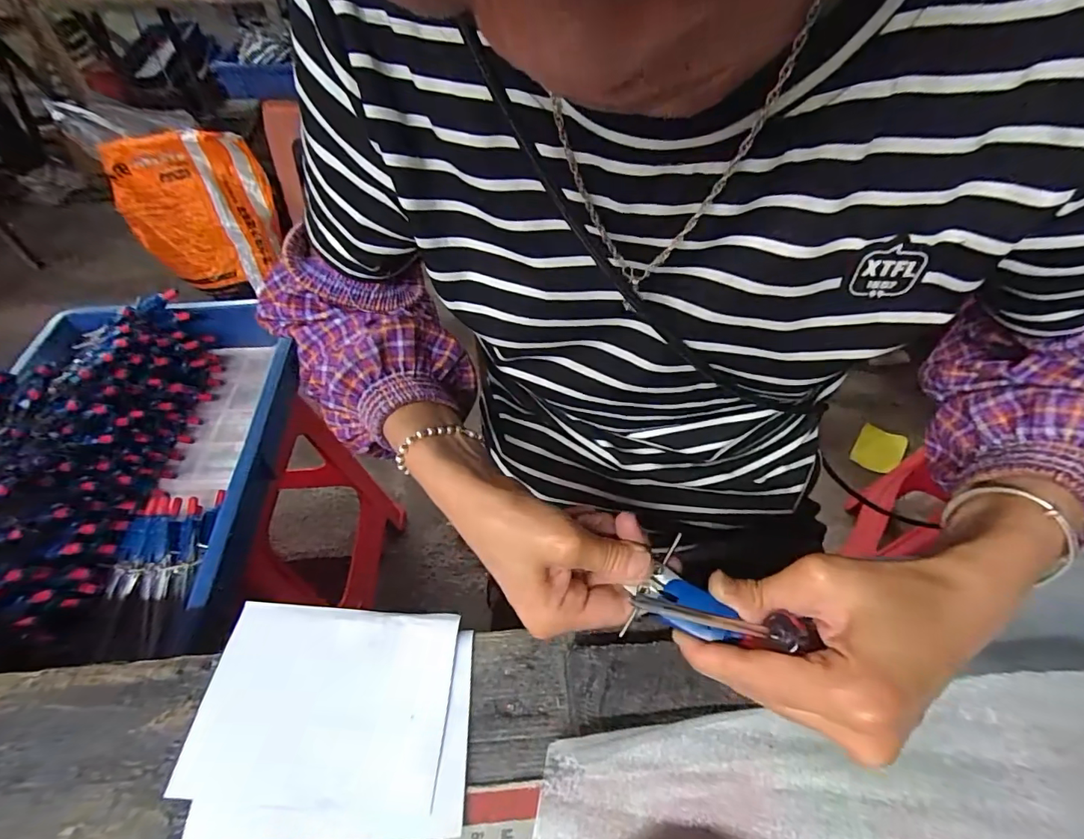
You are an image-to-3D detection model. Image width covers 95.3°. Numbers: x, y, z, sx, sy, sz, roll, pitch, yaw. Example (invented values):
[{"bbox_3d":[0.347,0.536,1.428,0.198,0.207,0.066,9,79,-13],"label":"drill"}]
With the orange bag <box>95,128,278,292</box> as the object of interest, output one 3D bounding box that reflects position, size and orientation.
[{"bbox_3d":[-0.855,-0.517,1.250,0.327,0.361,0.102,-18,11,-23],"label":"orange bag"}]

